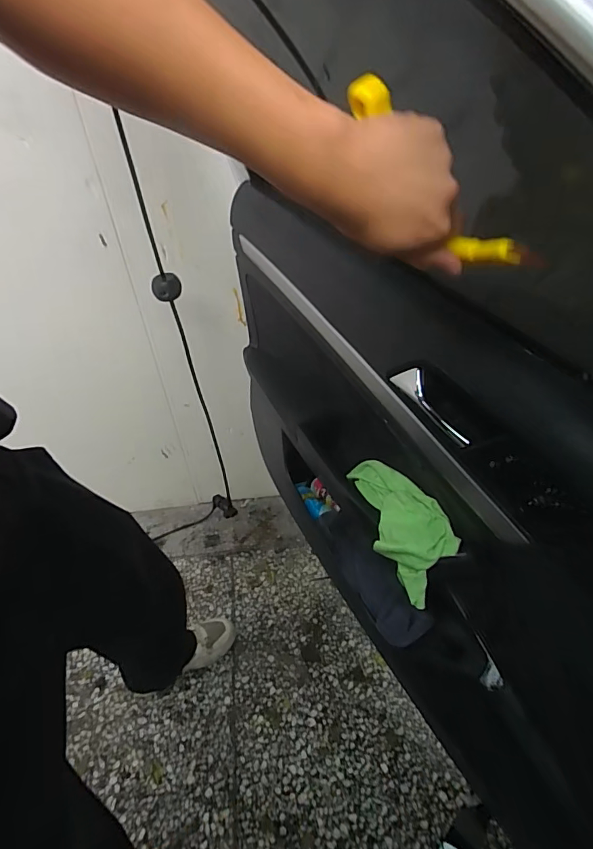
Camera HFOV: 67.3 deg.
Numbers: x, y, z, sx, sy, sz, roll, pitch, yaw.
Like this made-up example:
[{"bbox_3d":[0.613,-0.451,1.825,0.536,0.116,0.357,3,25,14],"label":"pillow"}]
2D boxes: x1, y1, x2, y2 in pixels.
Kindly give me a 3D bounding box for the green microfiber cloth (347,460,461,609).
[{"bbox_3d":[0.113,0.112,0.534,0.083,0.055,0.180,-22,45,-19],"label":"green microfiber cloth"}]

